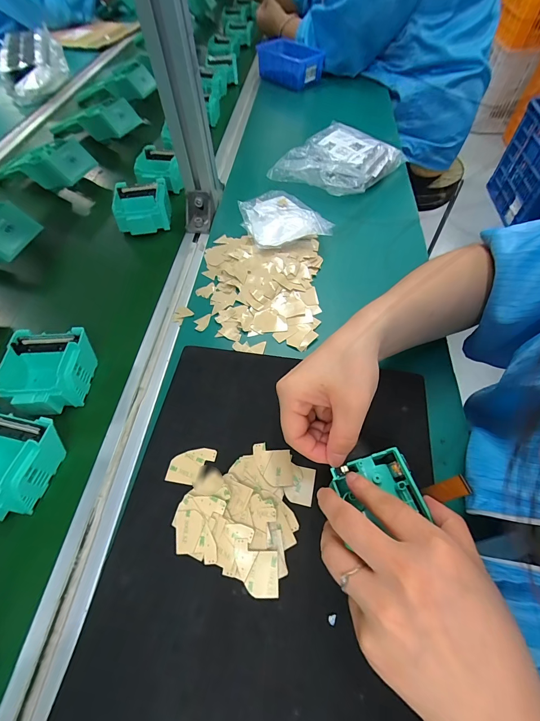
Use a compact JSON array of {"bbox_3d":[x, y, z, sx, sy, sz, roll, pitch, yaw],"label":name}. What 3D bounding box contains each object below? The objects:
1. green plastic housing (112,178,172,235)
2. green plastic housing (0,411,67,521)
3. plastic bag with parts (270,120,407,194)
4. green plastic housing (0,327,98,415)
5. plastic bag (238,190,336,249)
[{"bbox_3d":[-0.187,-0.227,0.465,0.075,0.040,0.080,-9,60,1],"label":"green plastic housing"},{"bbox_3d":[-0.231,0.090,0.273,0.076,0.038,0.081,10,59,8],"label":"green plastic housing"},{"bbox_3d":[0.111,-0.324,0.507,0.140,0.046,0.186,37,70,23],"label":"plastic bag with parts"},{"bbox_3d":[-0.225,0.013,0.320,0.077,0.038,0.086,-3,58,-1],"label":"green plastic housing"},{"bbox_3d":[0.016,-0.210,0.450,0.115,0.024,0.126,-26,61,-9],"label":"plastic bag"}]

